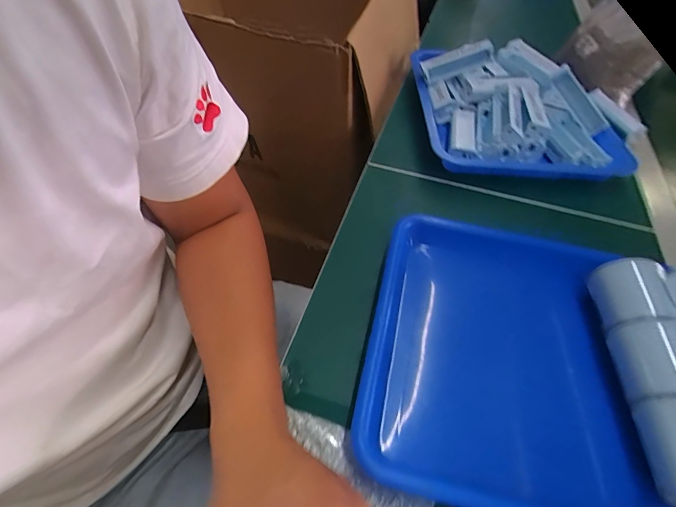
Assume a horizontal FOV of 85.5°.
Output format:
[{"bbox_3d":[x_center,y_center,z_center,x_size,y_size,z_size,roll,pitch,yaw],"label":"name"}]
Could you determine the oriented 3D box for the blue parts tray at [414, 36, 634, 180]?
[{"bbox_3d":[0.246,-0.234,0.534,0.256,0.064,0.325,1,51,-5],"label":"blue parts tray"}]

